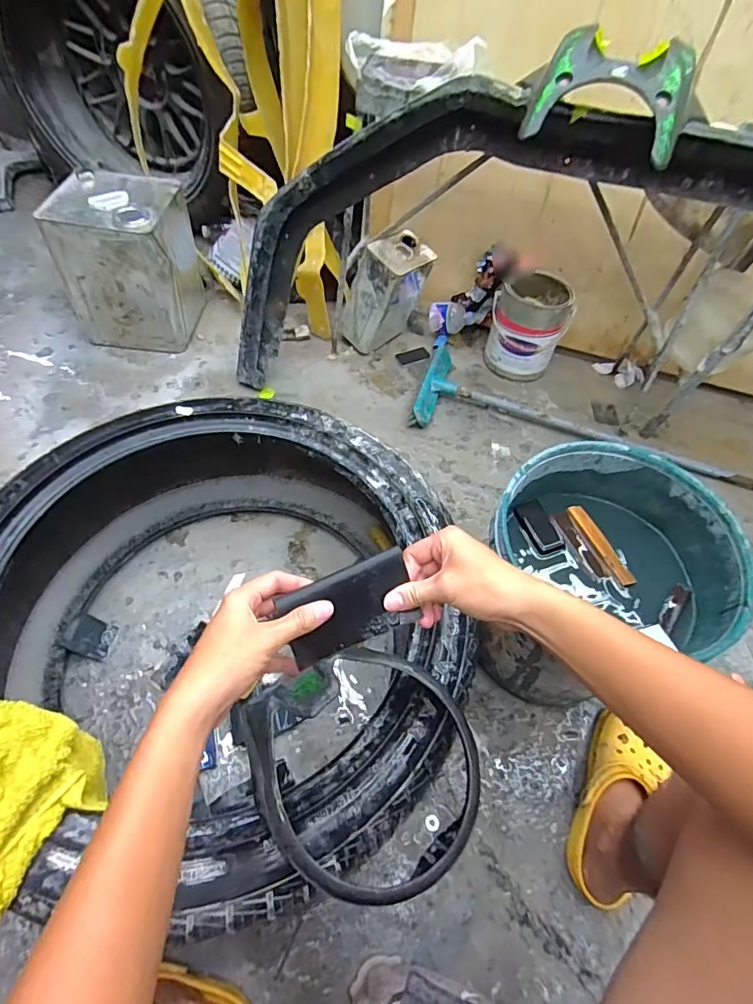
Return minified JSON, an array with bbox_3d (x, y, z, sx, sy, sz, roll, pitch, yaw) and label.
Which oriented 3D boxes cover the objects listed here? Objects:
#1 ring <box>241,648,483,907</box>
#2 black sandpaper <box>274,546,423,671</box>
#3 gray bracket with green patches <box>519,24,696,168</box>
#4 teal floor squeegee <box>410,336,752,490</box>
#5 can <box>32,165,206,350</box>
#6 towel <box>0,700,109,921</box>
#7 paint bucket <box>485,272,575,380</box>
[{"bbox_3d":[-0.005,0.257,0.489,0.209,0.037,0.218,2,55,-4],"label":"ring"},{"bbox_3d":[-0.021,0.088,0.413,0.108,0.008,0.062,-22,93,-14],"label":"black sandpaper"},{"bbox_3d":[0.327,-0.562,0.694,0.205,0.056,0.174,22,91,10],"label":"gray bracket with green patches"},{"bbox_3d":[0.501,-0.204,1.169,0.801,0.048,0.318,15,56,5],"label":"teal floor squeegee"},{"bbox_3d":[-0.566,-0.553,1.166,0.244,0.292,0.244,5,55,-2],"label":"can"},{"bbox_3d":[-0.358,0.287,0.474,0.150,0.124,0.159,29,58,14],"label":"towel"},{"bbox_3d":[0.369,-0.425,1.220,0.170,0.194,0.170,2,55,-4],"label":"paint bucket"}]

